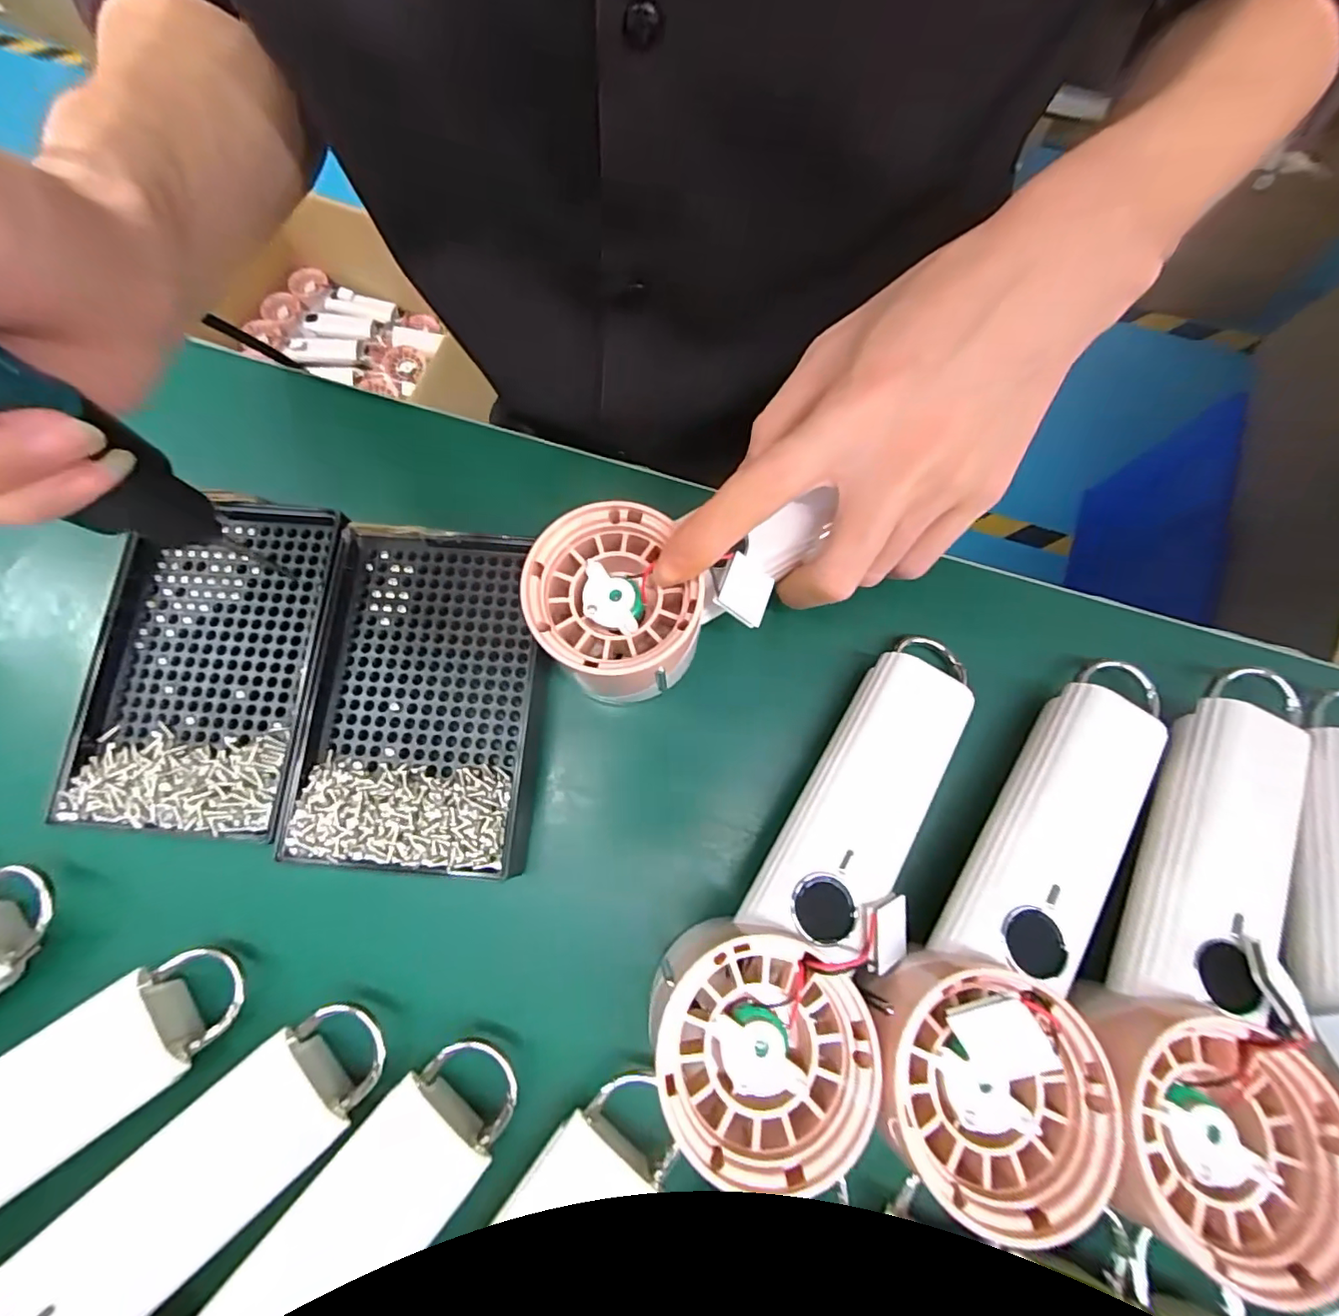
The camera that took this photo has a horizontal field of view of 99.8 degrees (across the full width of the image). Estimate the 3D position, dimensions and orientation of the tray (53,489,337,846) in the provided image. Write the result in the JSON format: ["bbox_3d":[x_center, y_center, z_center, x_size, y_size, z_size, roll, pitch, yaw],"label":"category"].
[{"bbox_3d":[-0.187,0.001,0.236,0.089,0.022,0.137,3,77,1],"label":"tray"}]

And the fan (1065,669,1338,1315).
[{"bbox_3d":[0.187,0.085,0.195,0.067,0.034,0.199,27,65,7],"label":"fan"}]

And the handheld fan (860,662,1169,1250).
[{"bbox_3d":[0.131,0.074,0.191,0.066,0.041,0.196,36,65,8],"label":"handheld fan"}]

